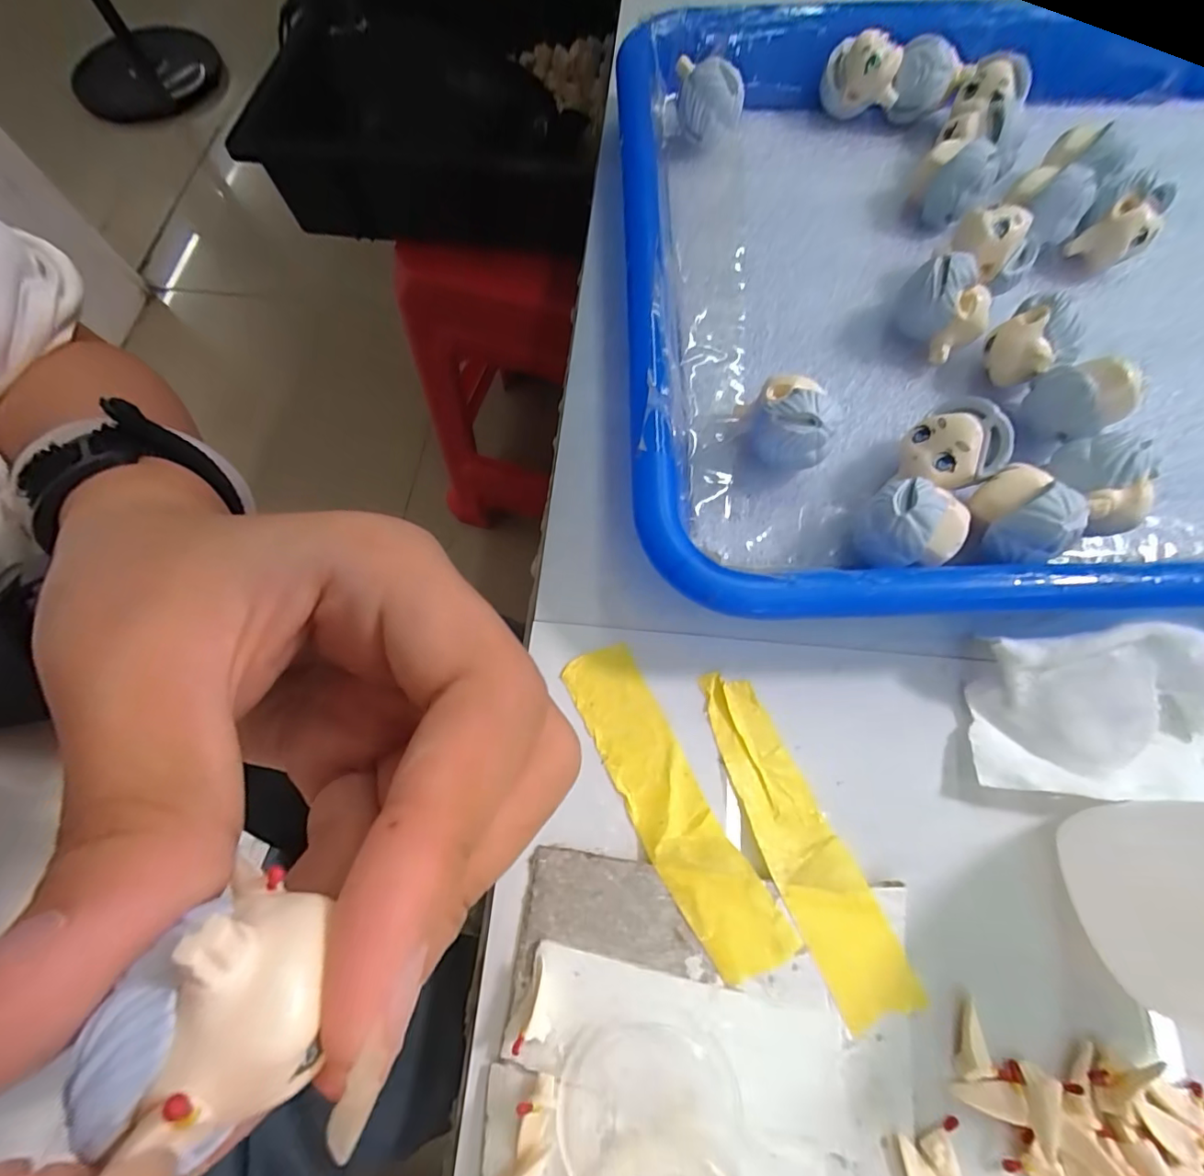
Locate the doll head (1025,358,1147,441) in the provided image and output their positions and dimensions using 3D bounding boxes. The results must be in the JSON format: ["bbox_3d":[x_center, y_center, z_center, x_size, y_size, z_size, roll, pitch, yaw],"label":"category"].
[{"bbox_3d":[0.139,-0.054,0.151,0.021,0.024,0.021,-26,73,-9],"label":"doll head"}]

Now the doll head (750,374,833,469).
[{"bbox_3d":[0.054,-0.046,0.145,0.020,0.026,0.017,15,72,7],"label":"doll head"}]

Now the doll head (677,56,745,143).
[{"bbox_3d":[0.040,-0.182,0.193,0.025,0.024,0.017,11,71,5],"label":"doll head"}]

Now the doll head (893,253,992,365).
[{"bbox_3d":[0.106,-0.087,0.160,0.017,0.024,0.026,-38,75,-12],"label":"doll head"}]

